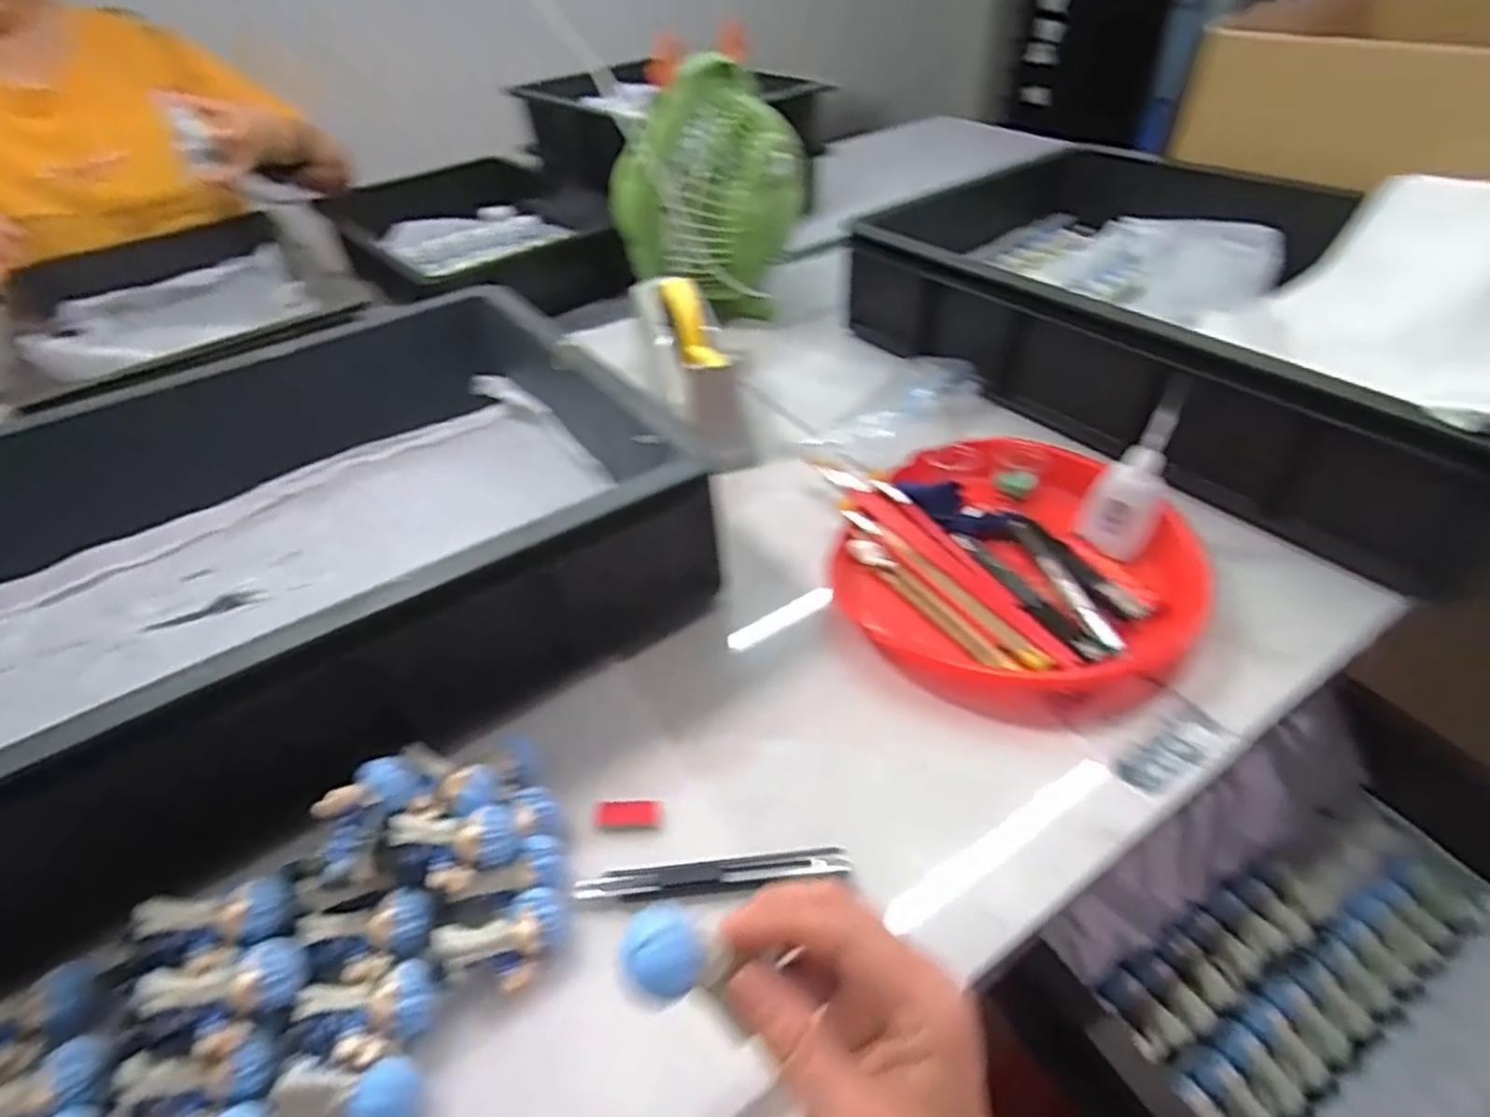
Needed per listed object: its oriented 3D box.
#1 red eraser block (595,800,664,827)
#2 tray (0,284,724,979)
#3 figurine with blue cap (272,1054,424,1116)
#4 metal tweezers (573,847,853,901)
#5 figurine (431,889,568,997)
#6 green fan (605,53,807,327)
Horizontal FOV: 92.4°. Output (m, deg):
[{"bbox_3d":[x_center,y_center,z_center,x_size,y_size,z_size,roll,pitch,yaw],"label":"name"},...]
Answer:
[{"bbox_3d":[-0.064,0.141,0.396,0.036,0.004,0.015,2,46,-10],"label":"red eraser block"},{"bbox_3d":[-0.366,-0.017,0.490,0.577,0.133,0.440,-28,50,-20],"label":"tray"},{"bbox_3d":[-0.166,0.227,0.302,0.055,0.028,0.028,2,47,8],"label":"figurine with blue cap"},{"bbox_3d":[-0.016,0.162,0.369,0.137,0.014,0.019,-6,46,0],"label":"metal tweezers"},{"bbox_3d":[-0.111,0.180,0.337,0.054,0.029,0.033,-28,50,-20],"label":"figurine"},{"bbox_3d":[-0.036,-0.377,0.781,0.196,0.241,0.104,-33,50,-28],"label":"green fan"}]

